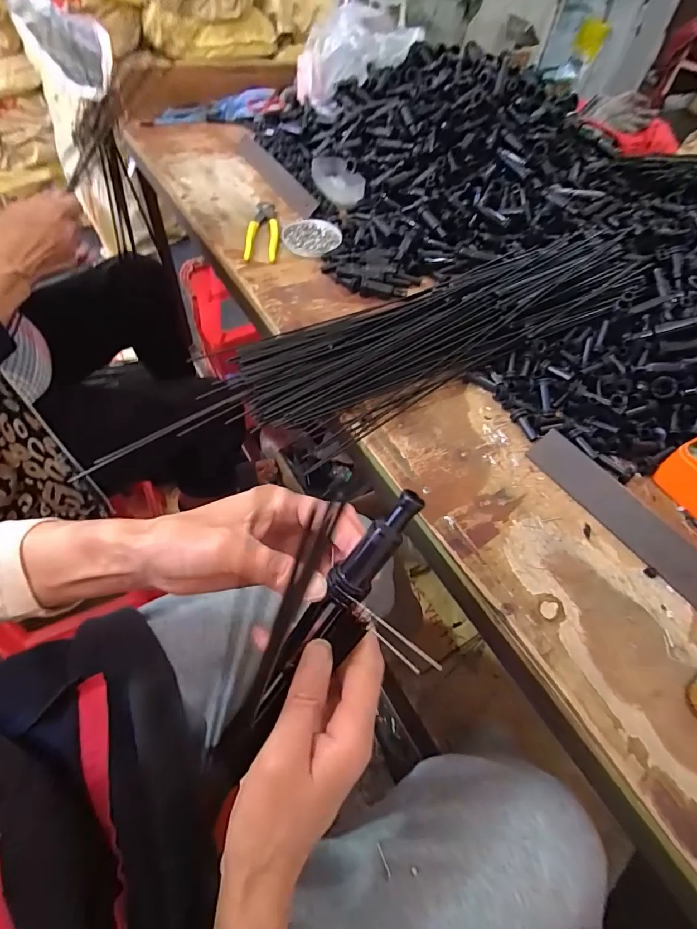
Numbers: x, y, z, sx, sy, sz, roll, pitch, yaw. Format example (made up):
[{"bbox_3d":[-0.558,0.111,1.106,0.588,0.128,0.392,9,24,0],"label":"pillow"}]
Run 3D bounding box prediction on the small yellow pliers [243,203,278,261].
[{"bbox_3d":[-0.137,-0.381,0.706,0.048,0.012,0.170,1,56,-3],"label":"small yellow pliers"}]

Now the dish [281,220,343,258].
[{"bbox_3d":[-0.058,-0.358,0.695,0.091,0.011,0.088,2,55,-2],"label":"dish"}]

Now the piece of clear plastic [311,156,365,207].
[{"bbox_3d":[-0.024,-0.522,0.802,0.065,0.016,0.135,-35,71,4],"label":"piece of clear plastic"}]

